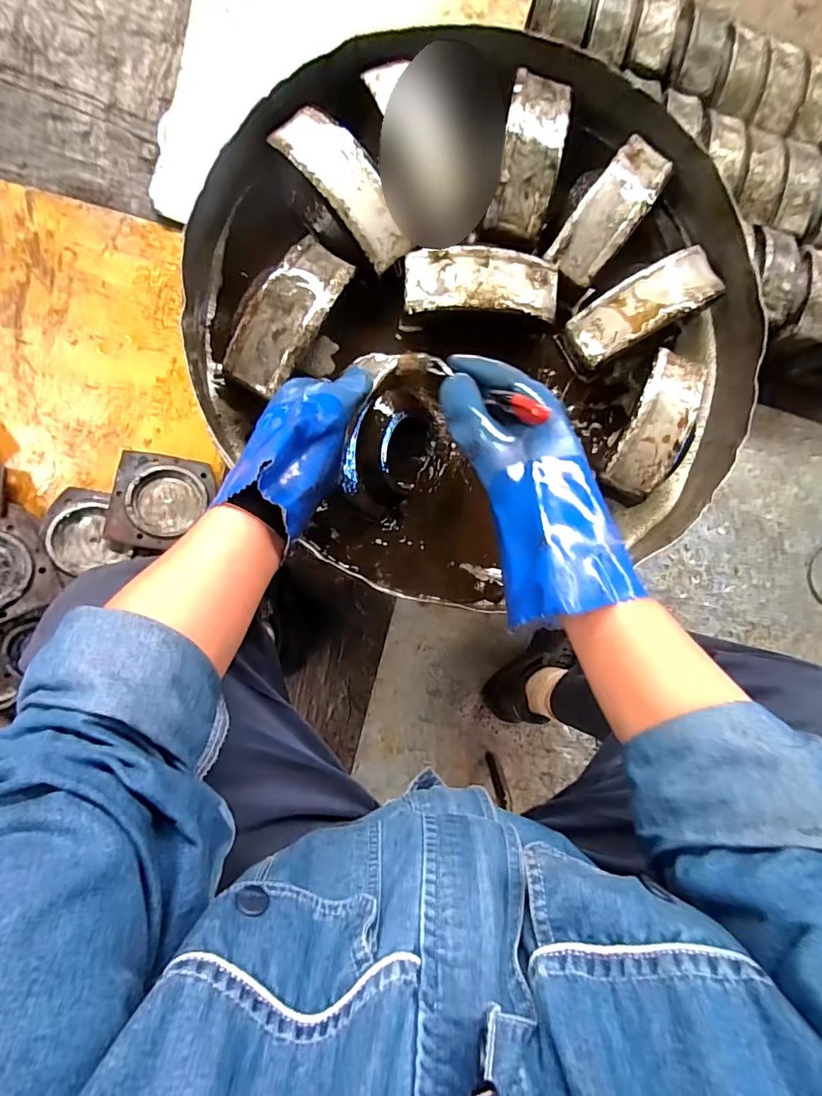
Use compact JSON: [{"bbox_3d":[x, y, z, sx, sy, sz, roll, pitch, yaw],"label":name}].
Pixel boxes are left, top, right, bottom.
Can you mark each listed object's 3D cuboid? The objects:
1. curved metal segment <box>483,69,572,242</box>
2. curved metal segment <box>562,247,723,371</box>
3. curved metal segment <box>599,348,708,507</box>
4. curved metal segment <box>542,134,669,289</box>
[{"bbox_3d":[0.123,-0.404,0.496,0.061,0.032,0.153,12,89,-8],"label":"curved metal segment"},{"bbox_3d":[0.254,-0.262,0.514,0.174,0.039,0.064,-30,94,-6],"label":"curved metal segment"},{"bbox_3d":[0.258,-0.130,0.517,0.064,0.054,0.160,25,87,-7],"label":"curved metal segment"},{"bbox_3d":[0.212,-0.355,0.507,0.056,0.032,0.155,36,86,-6],"label":"curved metal segment"}]

